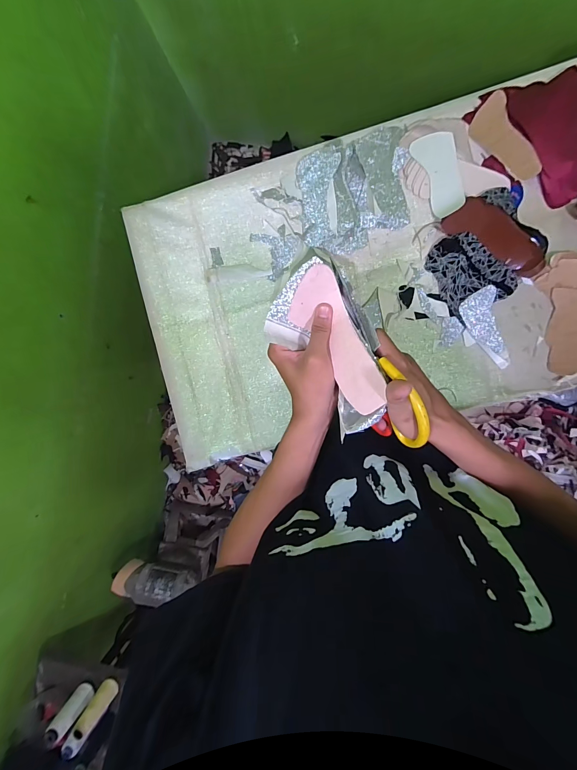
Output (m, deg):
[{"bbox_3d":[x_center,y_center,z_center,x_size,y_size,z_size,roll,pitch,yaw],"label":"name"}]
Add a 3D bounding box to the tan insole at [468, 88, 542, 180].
[{"bbox_3d":[0.416,-0.465,0.615,0.067,0.017,0.166,-35,88,32],"label":"tan insole"}]

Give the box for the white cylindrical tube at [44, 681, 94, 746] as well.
[{"bbox_3d":[-0.527,0.788,0.778,0.043,0.109,0.032,33,126,4],"label":"white cylindrical tube"}]

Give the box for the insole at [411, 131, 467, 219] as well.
[{"bbox_3d":[0.296,-0.410,0.624,0.068,0.008,0.152,-20,97,31],"label":"insole"}]

